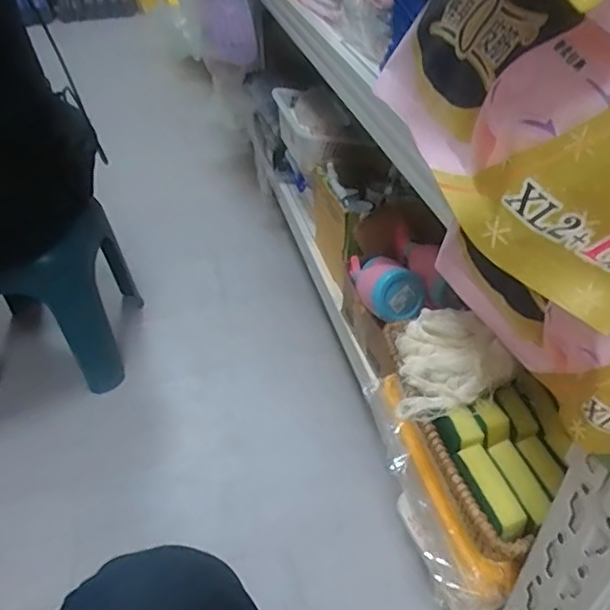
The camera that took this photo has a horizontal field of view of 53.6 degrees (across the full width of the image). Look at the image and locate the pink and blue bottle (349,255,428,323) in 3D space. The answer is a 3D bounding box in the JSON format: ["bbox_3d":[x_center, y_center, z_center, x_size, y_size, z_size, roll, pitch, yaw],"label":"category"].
[{"bbox_3d":[0.109,-0.044,0.955,0.074,0.073,0.179,-16,26,-17],"label":"pink and blue bottle"}]

